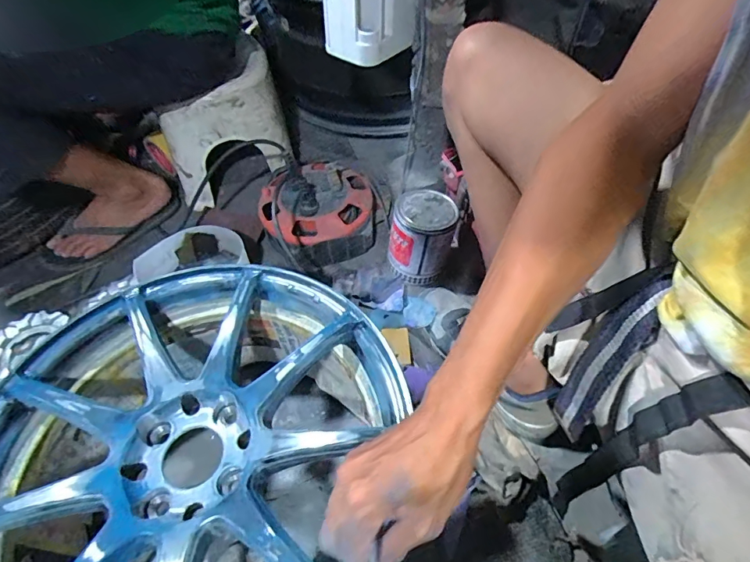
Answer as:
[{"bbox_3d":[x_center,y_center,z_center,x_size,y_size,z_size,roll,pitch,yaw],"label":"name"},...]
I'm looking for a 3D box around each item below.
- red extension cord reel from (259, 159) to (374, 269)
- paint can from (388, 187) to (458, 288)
[{"bbox_3d":[-0.101,-0.139,0.815,0.214,0.116,0.218,-1,52,1],"label":"red extension cord reel"},{"bbox_3d":[0.080,-0.076,0.755,0.107,0.129,0.107,-1,52,1],"label":"paint can"}]

